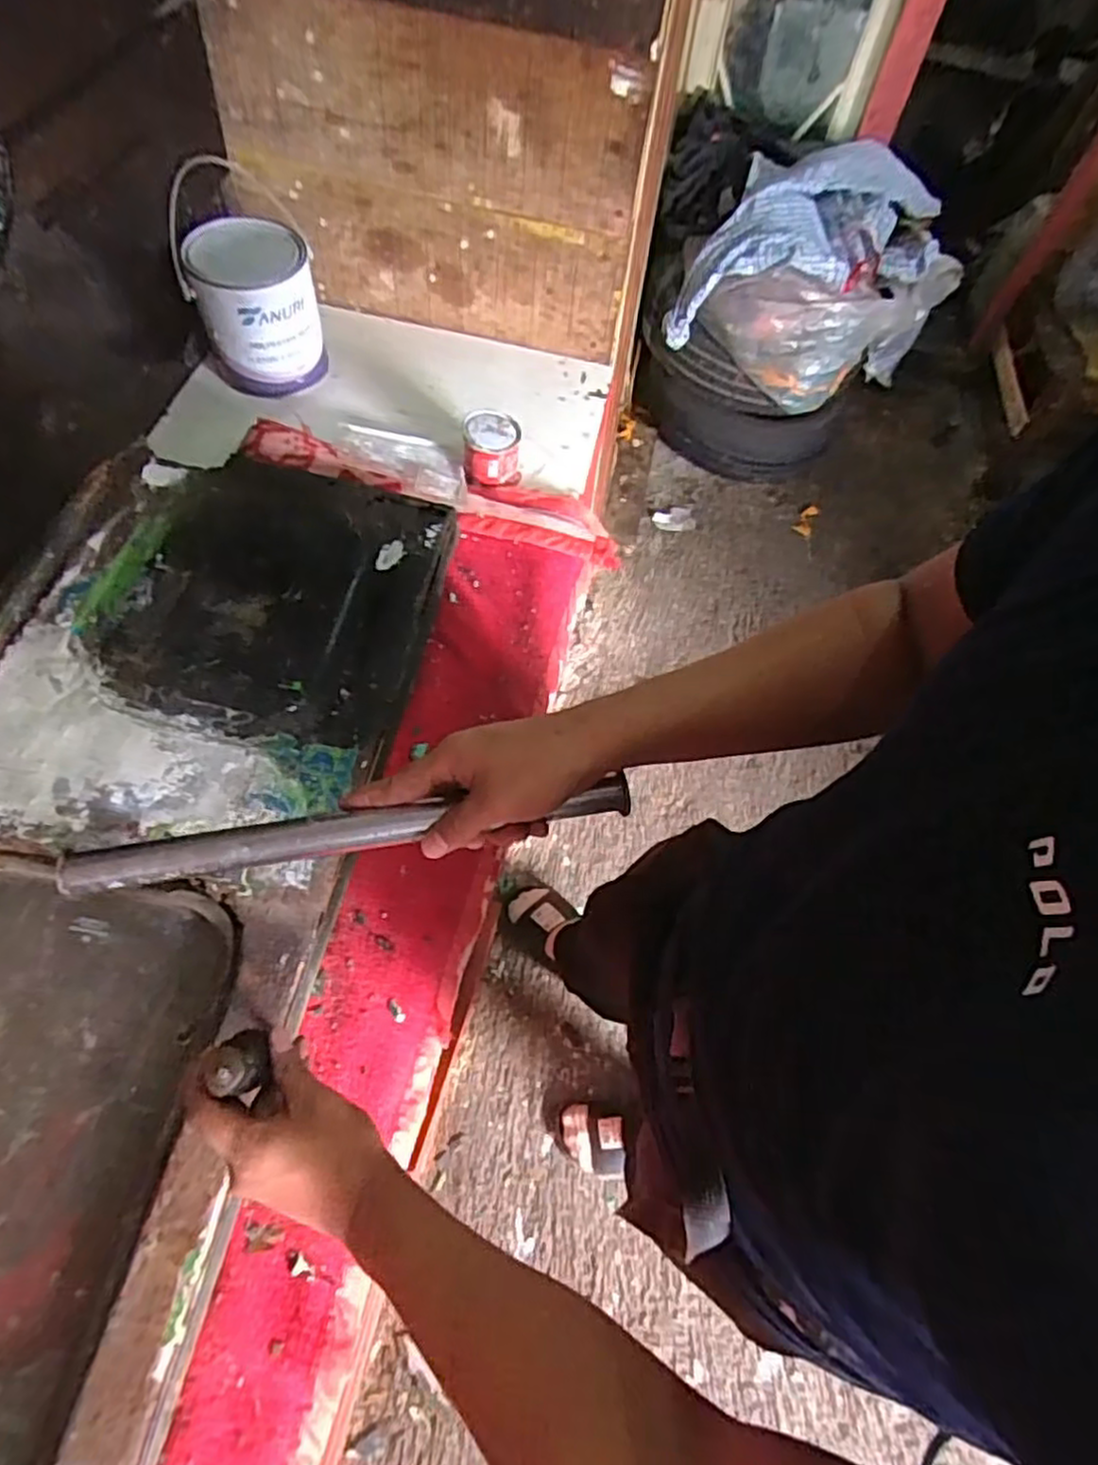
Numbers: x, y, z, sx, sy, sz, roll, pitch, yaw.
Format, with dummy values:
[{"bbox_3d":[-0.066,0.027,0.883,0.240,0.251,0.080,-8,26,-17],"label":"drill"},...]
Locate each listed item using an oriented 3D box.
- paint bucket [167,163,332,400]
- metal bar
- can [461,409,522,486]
[{"bbox_3d":[-0.386,-0.578,0.940,0.159,0.188,0.173,-17,63,-13],"label":"paint bucket"},{"bbox_3d":[-0.115,0.059,0.440,0.335,0.015,0.024,-7,61,-9],"label":"metal bar"},{"bbox_3d":[-0.073,-0.359,0.915,0.071,0.065,0.073,-6,61,-8],"label":"can"}]

